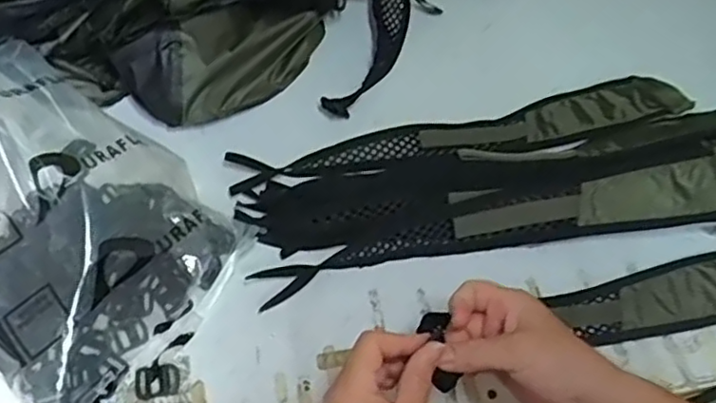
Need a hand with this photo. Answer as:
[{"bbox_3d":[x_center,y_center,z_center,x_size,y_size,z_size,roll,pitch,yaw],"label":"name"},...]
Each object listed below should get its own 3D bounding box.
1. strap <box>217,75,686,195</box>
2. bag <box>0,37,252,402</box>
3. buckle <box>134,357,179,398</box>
[{"bbox_3d":[0.117,-0.076,0.731,0.504,0.033,0.065,-11,56,-9],"label":"strap"},{"bbox_3d":[-0.275,-0.016,0.593,0.221,0.171,0.313,-36,63,-23],"label":"bag"},{"bbox_3d":[-0.174,0.154,0.577,0.037,0.006,0.030,-11,56,-9],"label":"buckle"}]

